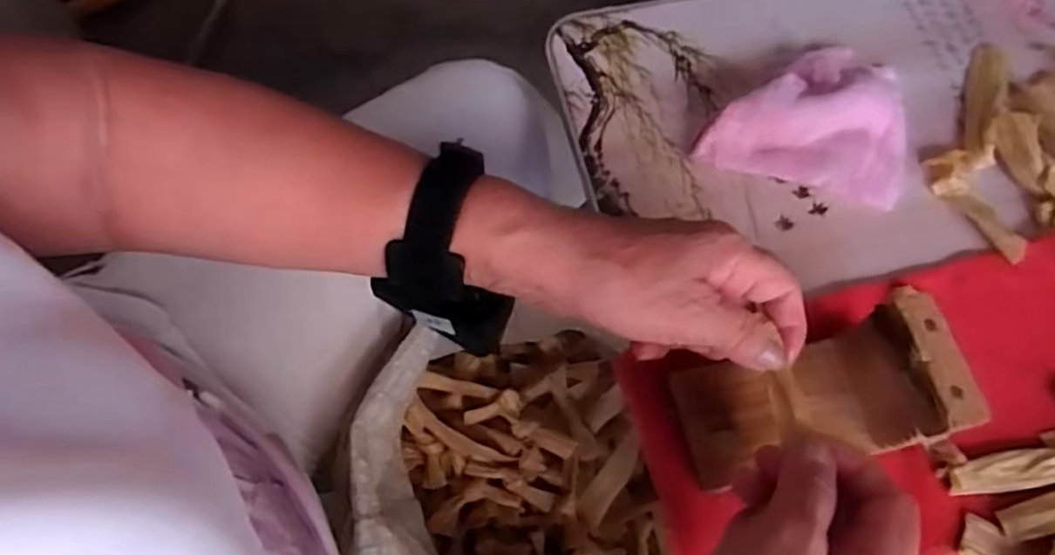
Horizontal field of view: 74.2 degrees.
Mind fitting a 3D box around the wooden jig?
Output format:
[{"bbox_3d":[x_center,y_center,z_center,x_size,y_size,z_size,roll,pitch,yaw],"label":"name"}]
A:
[{"bbox_3d":[0.134,0.056,0.325,0.108,0.071,0.063,-13,71,-8],"label":"wooden jig"}]

